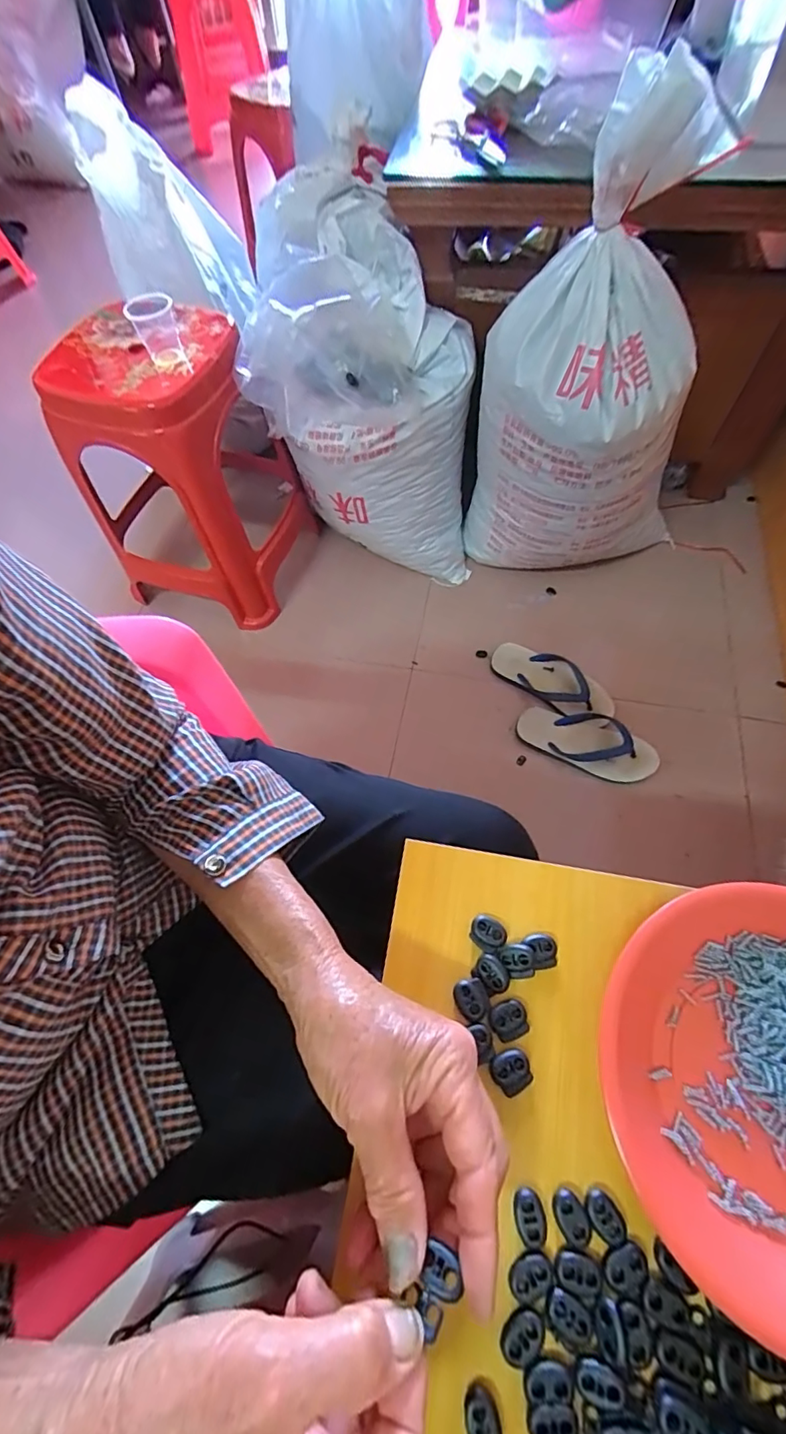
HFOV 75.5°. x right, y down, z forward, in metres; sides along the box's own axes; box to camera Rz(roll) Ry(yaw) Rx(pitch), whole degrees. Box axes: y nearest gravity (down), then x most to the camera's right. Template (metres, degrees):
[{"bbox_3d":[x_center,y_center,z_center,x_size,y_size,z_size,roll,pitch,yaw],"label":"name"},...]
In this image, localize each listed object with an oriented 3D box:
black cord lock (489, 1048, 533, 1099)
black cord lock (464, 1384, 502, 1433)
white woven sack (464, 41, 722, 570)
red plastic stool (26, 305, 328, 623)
[{"bbox_3d":[0.066,0.196,0.280,0.021,0.004,0.021,-31,65,-12],"label":"black cord lock"},{"bbox_3d":[0.039,0.310,0.222,0.015,0.004,0.022,-14,63,-4],"label":"black cord lock"},{"bbox_3d":[0.316,-0.507,0.815,0.348,0.604,0.221,9,64,8],"label":"white woven sack"},{"bbox_3d":[-0.369,-0.426,0.943,0.293,0.450,0.290,18,65,12],"label":"red plastic stool"}]

